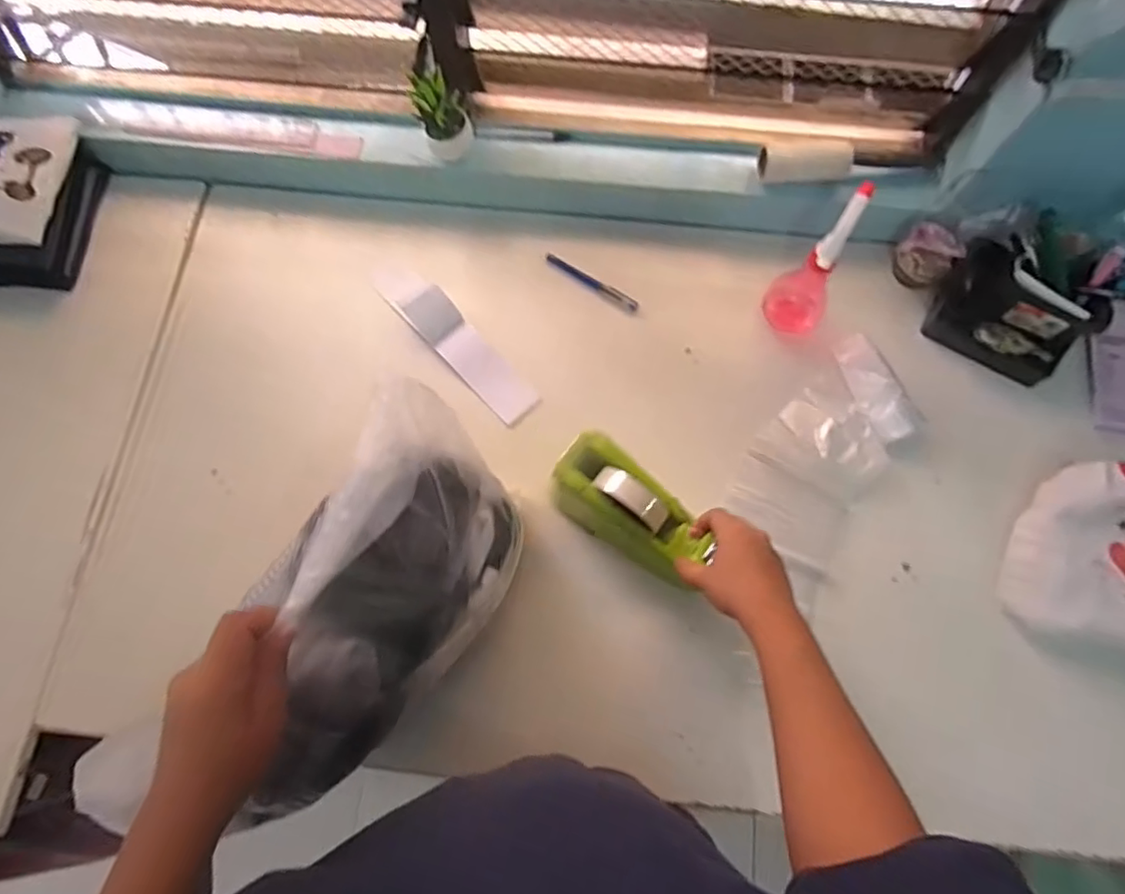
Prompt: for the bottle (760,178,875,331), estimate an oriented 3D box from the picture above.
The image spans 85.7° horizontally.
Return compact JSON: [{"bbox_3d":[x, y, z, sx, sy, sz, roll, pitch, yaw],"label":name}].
[{"bbox_3d":[0.292,-0.201,0.686,0.068,0.175,0.083,38,77,11],"label":"bottle"}]

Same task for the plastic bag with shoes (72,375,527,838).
[{"bbox_3d":[-0.165,0.120,0.450,0.110,0.176,0.313,12,64,48],"label":"plastic bag with shoes"}]

